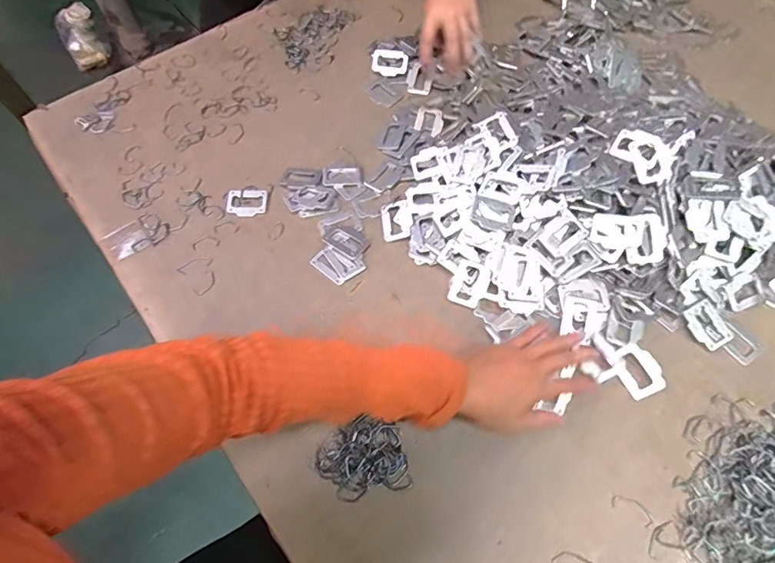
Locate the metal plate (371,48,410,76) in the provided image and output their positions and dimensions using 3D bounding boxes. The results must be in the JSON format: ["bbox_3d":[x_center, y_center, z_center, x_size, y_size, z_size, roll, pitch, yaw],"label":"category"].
[{"bbox_3d":[0.004,-0.335,0.689,0.055,0.007,0.042,10,80,1],"label":"metal plate"}]

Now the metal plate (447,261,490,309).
[{"bbox_3d":[0.093,0.003,0.511,0.037,0.004,0.052,25,85,16],"label":"metal plate"}]

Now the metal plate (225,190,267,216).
[{"bbox_3d":[-0.180,-0.100,0.574,0.050,0.007,0.035,-1,63,0],"label":"metal plate"}]

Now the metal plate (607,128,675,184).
[{"bbox_3d":[0.291,-0.144,0.516,0.046,0.012,0.069,-42,76,6],"label":"metal plate"}]

